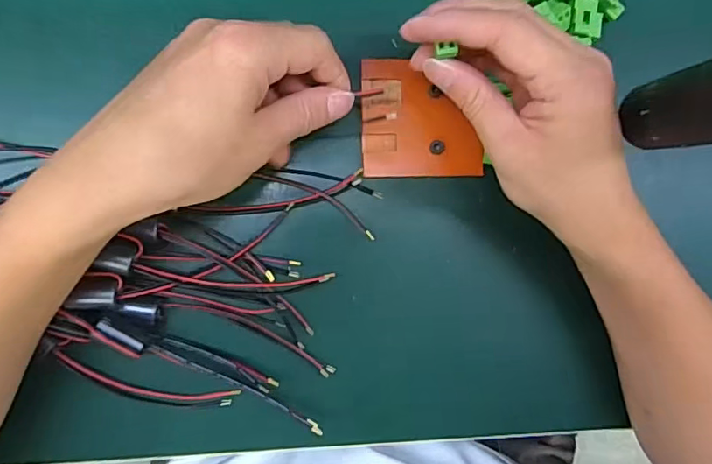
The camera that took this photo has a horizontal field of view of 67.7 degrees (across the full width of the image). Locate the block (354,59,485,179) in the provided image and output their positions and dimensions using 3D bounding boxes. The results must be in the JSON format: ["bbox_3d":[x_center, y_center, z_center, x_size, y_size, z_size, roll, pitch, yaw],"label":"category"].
[{"bbox_3d":[0.041,-0.070,0.329,0.074,0.007,0.071,-2,93,-7],"label":"block"}]

